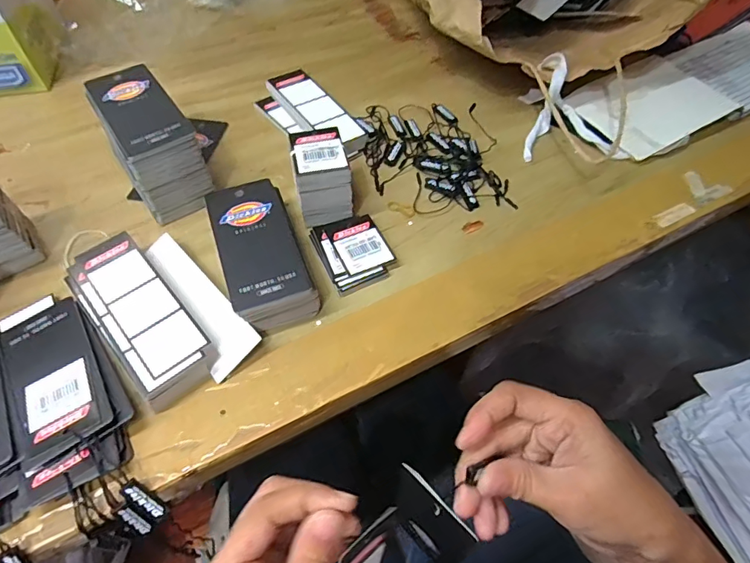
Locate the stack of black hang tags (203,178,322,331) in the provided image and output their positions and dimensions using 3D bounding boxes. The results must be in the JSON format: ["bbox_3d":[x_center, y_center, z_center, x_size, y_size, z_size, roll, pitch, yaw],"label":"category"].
[{"bbox_3d":[-0.080,-0.021,0.331,0.053,0.031,0.111,-19,58,-12],"label":"stack of black hang tags"}]

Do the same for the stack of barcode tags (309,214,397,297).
[{"bbox_3d":[-0.016,-0.023,0.349,0.050,0.010,0.060,-22,59,-14],"label":"stack of barcode tags"}]

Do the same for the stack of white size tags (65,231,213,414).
[{"bbox_3d":[-0.153,0.020,0.308,0.050,0.022,0.123,-37,64,-22],"label":"stack of white size tags"}]

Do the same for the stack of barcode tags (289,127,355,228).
[{"bbox_3d":[-0.041,-0.079,0.361,0.045,0.051,0.055,-11,57,-7],"label":"stack of barcode tags"}]

